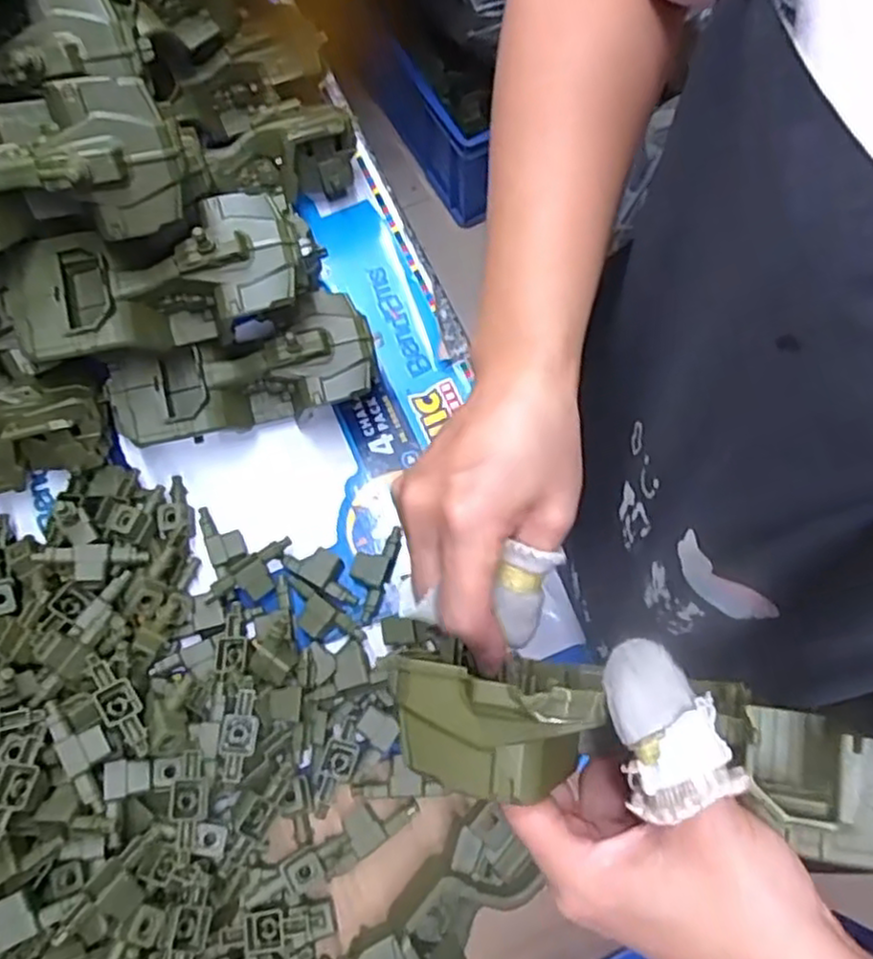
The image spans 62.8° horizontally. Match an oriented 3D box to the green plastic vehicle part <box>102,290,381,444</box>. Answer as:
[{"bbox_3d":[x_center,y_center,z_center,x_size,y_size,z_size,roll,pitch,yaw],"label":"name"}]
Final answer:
[{"bbox_3d":[-0.130,-0.067,0.498,0.177,0.060,0.073,-18,74,-5],"label":"green plastic vehicle part"}]

